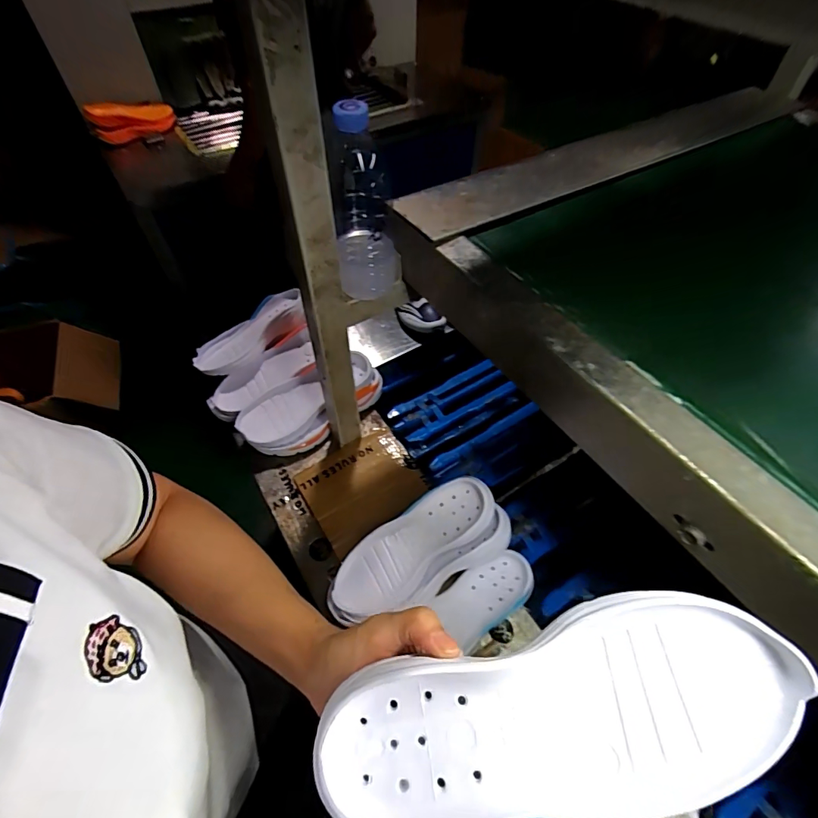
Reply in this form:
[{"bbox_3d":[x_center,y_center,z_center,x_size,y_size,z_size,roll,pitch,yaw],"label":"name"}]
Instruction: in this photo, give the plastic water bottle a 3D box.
[{"bbox_3d":[-0.049,-0.216,0.472,0.061,0.189,0.074,-7,54,-3],"label":"plastic water bottle"}]

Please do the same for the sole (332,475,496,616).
[{"bbox_3d":[0.003,0.186,0.598,0.254,0.037,0.083,-41,61,9],"label":"sole"}]

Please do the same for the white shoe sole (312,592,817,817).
[{"bbox_3d":[0.072,0.155,0.223,0.227,0.033,0.086,-13,56,0],"label":"white shoe sole"}]

